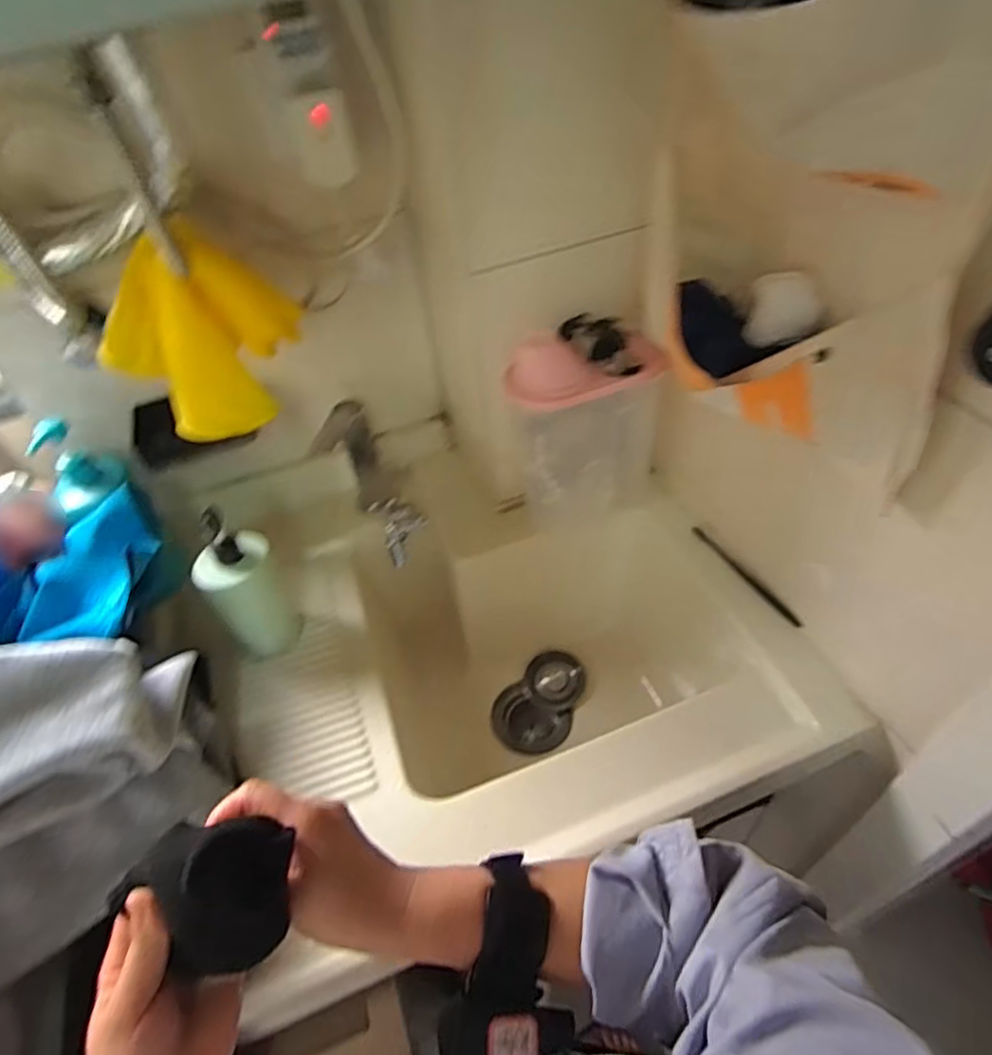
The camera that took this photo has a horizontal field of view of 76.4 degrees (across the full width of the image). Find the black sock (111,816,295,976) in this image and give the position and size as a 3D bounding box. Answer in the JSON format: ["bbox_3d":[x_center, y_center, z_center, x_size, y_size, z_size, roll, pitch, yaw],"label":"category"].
[{"bbox_3d":[-0.150,0.186,0.321,0.082,0.067,0.051,-4,47,4],"label":"black sock"}]

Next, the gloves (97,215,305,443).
[{"bbox_3d":[-0.267,-0.154,0.551,0.168,0.162,0.050,-1,48,6],"label":"gloves"}]

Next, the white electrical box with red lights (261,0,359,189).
[{"bbox_3d":[-0.160,-0.368,0.542,0.053,0.124,0.041,-17,48,-8],"label":"white electrical box with red lights"}]

